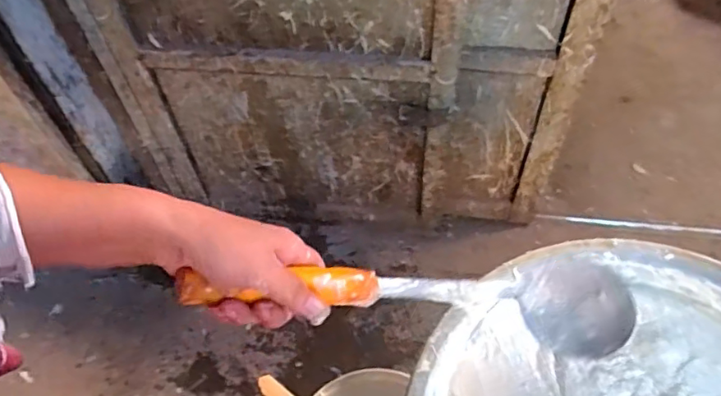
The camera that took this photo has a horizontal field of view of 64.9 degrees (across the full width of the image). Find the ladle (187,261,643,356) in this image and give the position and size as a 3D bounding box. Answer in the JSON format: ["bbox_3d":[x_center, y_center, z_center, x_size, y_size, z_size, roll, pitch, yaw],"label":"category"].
[{"bbox_3d":[0.052,0.088,0.440,0.367,0.078,0.068,4,52,-21],"label":"ladle"}]

